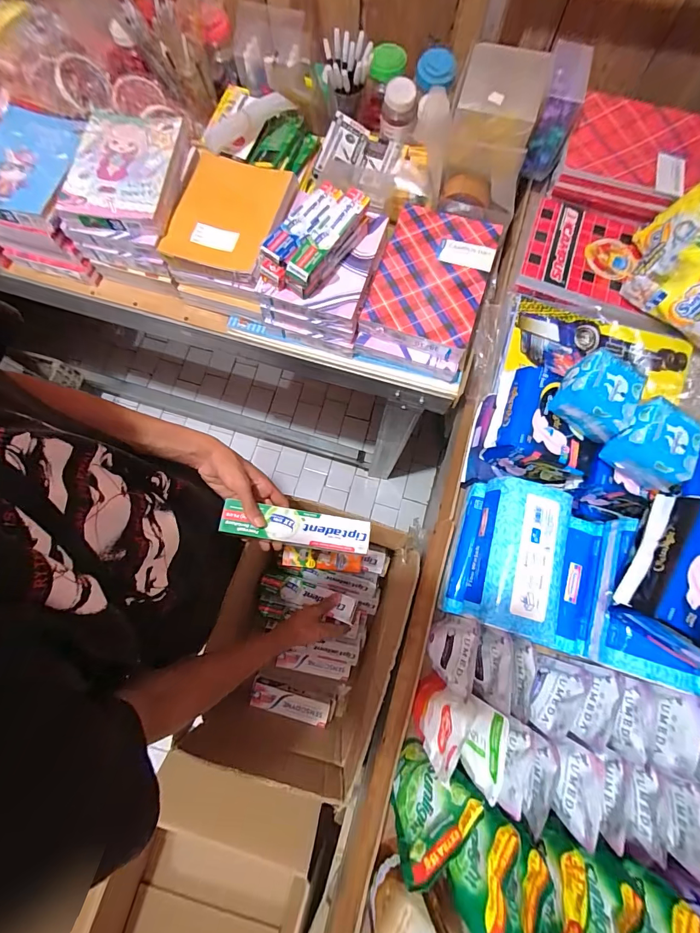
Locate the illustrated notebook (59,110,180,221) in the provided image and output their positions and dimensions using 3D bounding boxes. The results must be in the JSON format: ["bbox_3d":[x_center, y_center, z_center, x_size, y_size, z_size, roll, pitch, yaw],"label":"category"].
[{"bbox_3d":[-0.362,-0.483,0.606,0.158,0.014,0.200,5,77,0],"label":"illustrated notebook"}]

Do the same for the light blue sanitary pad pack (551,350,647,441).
[{"bbox_3d":[0.307,-0.089,0.476,0.085,0.056,0.082,36,79,7],"label":"light blue sanitary pad pack"}]

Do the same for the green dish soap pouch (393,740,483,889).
[{"bbox_3d":[0.085,0.391,0.450,0.043,0.138,0.100,44,80,8],"label":"green dish soap pouch"}]

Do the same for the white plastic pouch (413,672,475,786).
[{"bbox_3d":[0.109,0.316,0.478,0.033,0.117,0.082,21,77,4],"label":"white plastic pouch"}]

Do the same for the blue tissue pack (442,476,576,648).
[{"bbox_3d":[0.210,0.118,0.515,0.113,0.096,0.185,17,77,3],"label":"blue tissue pack"}]

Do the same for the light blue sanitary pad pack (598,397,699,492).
[{"bbox_3d":[0.365,-0.026,0.459,0.082,0.043,0.090,36,79,7],"label":"light blue sanitary pad pack"}]

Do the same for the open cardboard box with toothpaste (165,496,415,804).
[{"bbox_3d":[-0.068,0.314,0.721,0.265,0.290,0.392,23,77,4],"label":"open cardboard box with toothpaste"}]

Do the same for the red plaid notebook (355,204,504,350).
[{"bbox_3d":[0.139,-0.321,0.632,0.172,0.014,0.244,19,77,3],"label":"red plaid notebook"}]

